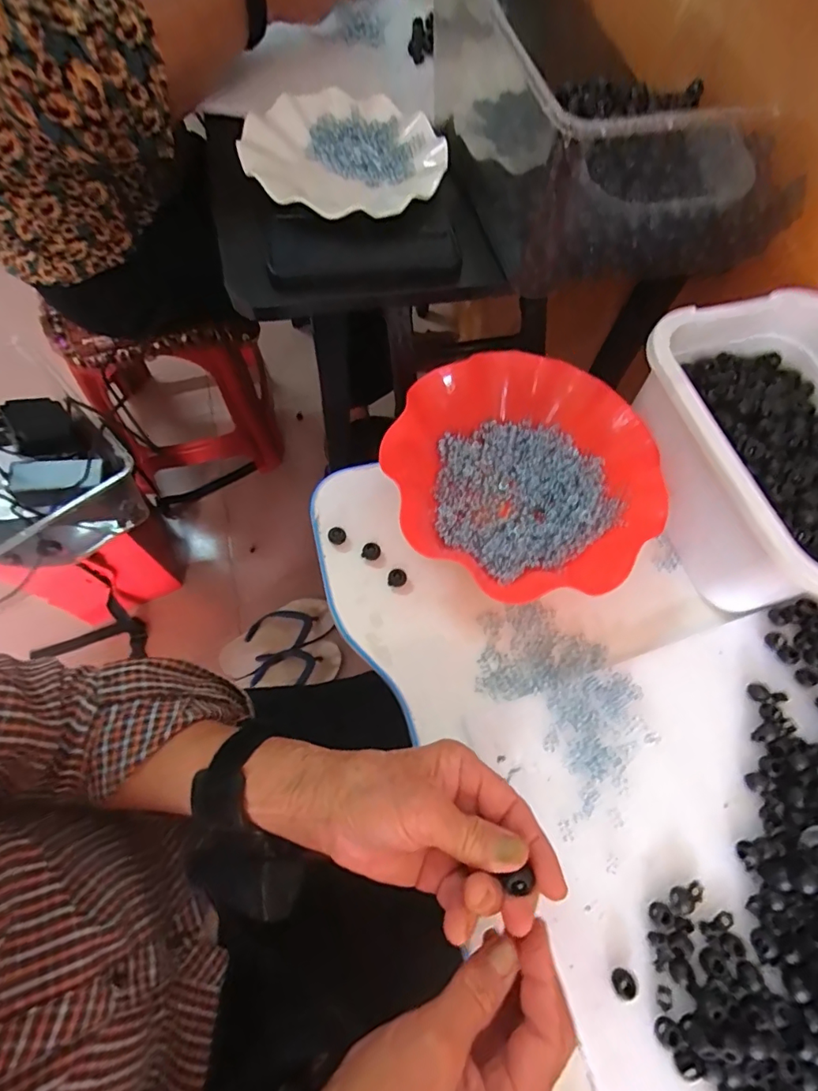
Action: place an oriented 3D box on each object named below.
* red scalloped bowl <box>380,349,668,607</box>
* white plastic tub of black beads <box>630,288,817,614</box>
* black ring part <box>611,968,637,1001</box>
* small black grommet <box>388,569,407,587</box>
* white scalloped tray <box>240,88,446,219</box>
[{"bbox_3d":[0.091,-0.060,0.434,0.211,0.066,0.220,1,67,-1],"label":"red scalloped bowl"},{"bbox_3d":[0.308,-0.072,0.419,0.181,0.107,0.249,-19,69,-9],"label":"white plastic tub of black beads"},{"bbox_3d":[0.134,0.272,0.313,0.015,0.006,0.015,1,67,-1],"label":"black ring part"},{"bbox_3d":[-0.010,0.027,0.425,0.015,0.010,0.016,1,67,-1],"label":"small black grommet"},{"bbox_3d":[-0.057,-0.354,0.456,0.177,0.020,0.164,-2,67,-5],"label":"white scalloped tray"}]

